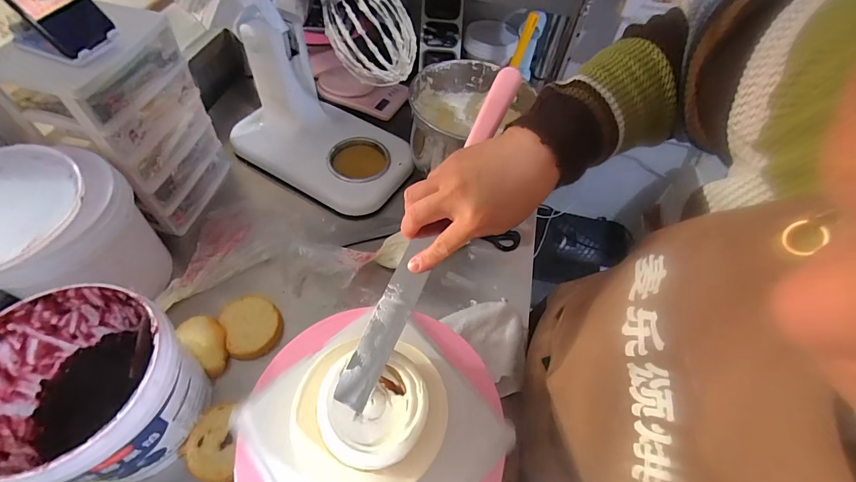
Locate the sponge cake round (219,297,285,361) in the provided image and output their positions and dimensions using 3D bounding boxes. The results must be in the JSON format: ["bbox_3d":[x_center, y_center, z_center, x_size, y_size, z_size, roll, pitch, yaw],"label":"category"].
[{"bbox_3d":[-0.275,0.133,0.611,0.081,0.030,0.091,-18,58,-17],"label":"sponge cake round"}]

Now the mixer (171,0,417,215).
[{"bbox_3d":[-0.198,-0.325,0.638,0.360,0.483,0.209,27,56,14],"label":"mixer"}]

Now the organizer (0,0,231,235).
[{"bbox_3d":[-0.475,-0.183,0.640,0.133,0.307,0.197,16,54,6],"label":"organizer"}]

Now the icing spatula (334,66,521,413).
[{"bbox_3d":[0.004,-0.009,0.370,0.030,0.010,0.352,25,86,12],"label":"icing spatula"}]

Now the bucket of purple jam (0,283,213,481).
[{"bbox_3d":[-0.390,0.177,0.458,0.194,0.162,0.188,3,54,-4],"label":"bucket of purple jam"}]

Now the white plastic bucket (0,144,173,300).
[{"bbox_3d":[-0.528,0.001,0.542,0.226,0.172,0.190,4,54,-3],"label":"white plastic bucket"}]

